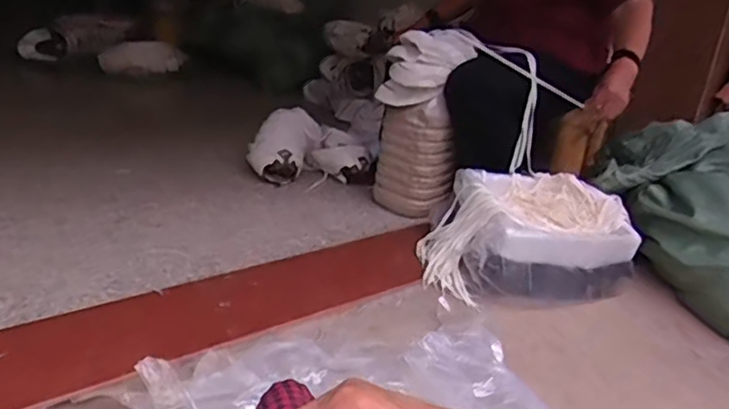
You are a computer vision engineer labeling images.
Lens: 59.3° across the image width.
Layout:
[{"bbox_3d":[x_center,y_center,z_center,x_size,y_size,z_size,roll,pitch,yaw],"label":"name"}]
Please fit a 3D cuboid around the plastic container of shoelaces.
[{"bbox_3d":[0.361,0.075,1.449,0.445,0.206,0.262,-2,25,-22],"label":"plastic container of shoelaces"}]

